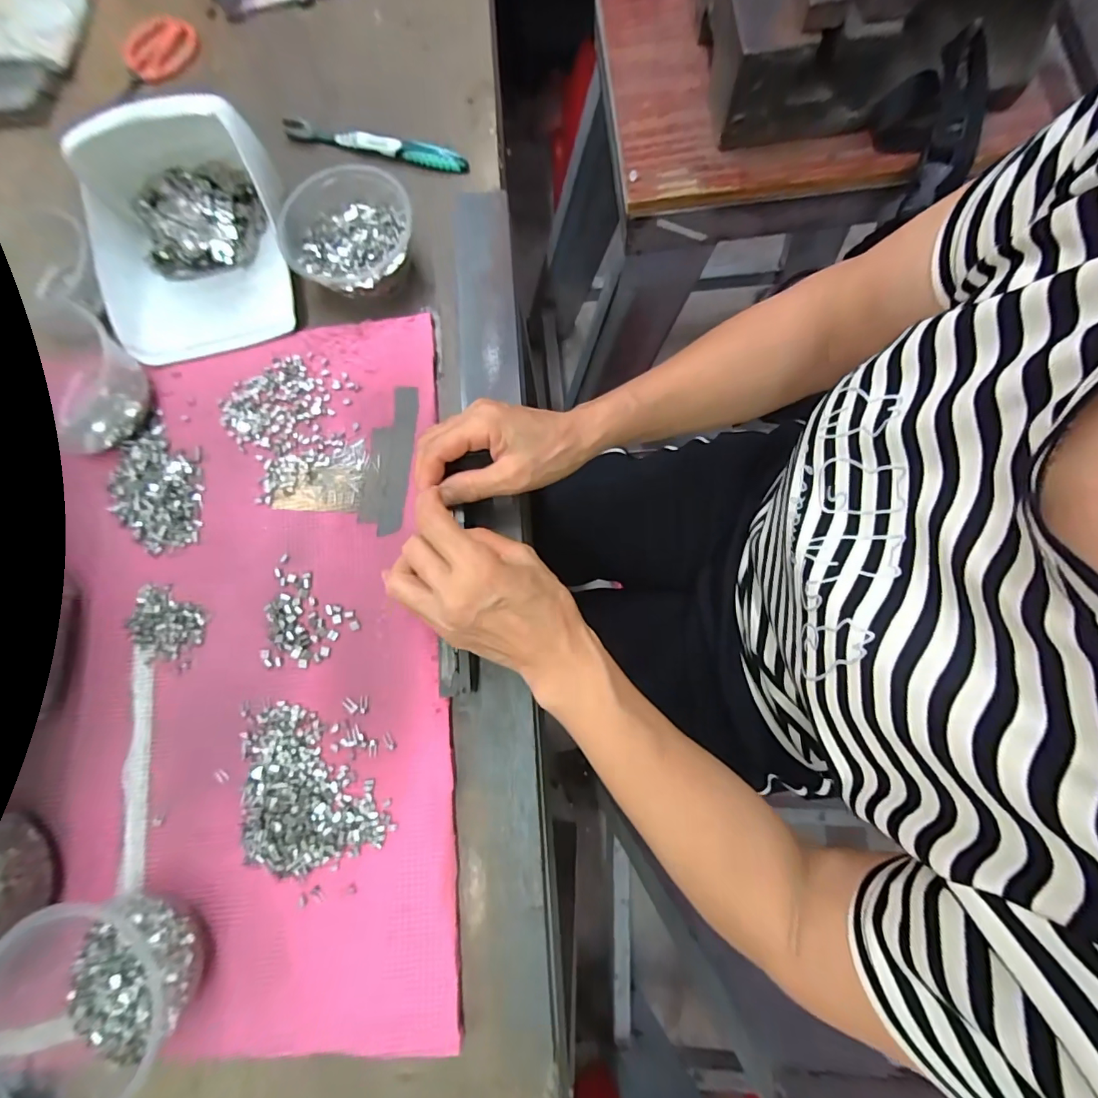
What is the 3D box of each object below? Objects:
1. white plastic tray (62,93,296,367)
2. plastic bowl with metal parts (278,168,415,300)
[{"bbox_3d":[-0.301,-0.263,0.385,0.165,0.078,0.177,-13,79,1],"label":"white plastic tray"},{"bbox_3d":[-0.163,-0.257,0.397,0.103,0.042,0.099,-1,78,4],"label":"plastic bowl with metal parts"}]

